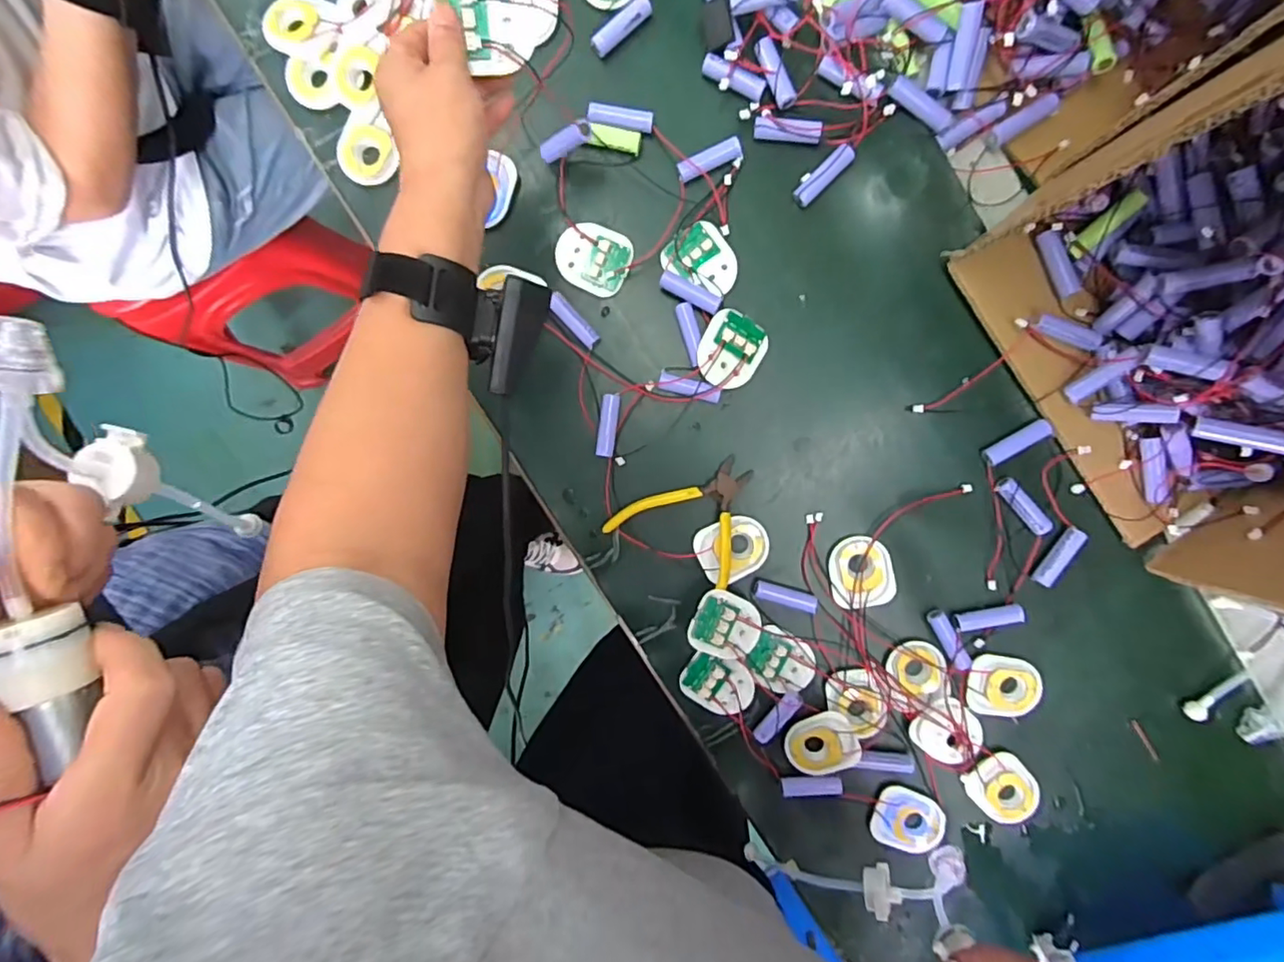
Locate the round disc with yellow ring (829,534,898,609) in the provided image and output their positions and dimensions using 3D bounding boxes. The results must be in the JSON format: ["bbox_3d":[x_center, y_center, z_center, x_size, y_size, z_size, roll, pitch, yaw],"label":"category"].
[{"bbox_3d":[0.178,0.073,0.475,0.049,0.006,0.058,-7,95,4],"label":"round disc with yellow ring"}]

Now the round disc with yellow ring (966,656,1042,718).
[{"bbox_3d":[0.296,0.168,0.480,0.062,0.008,0.050,8,96,3],"label":"round disc with yellow ring"}]

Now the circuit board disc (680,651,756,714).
[{"bbox_3d":[0.065,0.167,0.486,0.059,0.015,0.046,27,97,1],"label":"circuit board disc"}]

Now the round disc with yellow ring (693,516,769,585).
[{"bbox_3d":[0.073,0.056,0.477,0.058,0.011,0.047,-23,94,6],"label":"round disc with yellow ring"}]

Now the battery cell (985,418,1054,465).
[{"bbox_3d":[0.290,-0.029,0.452,0.049,0.011,0.013,-33,93,6],"label":"battery cell"}]

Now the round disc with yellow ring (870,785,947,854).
[{"bbox_3d":[0.224,0.286,0.493,0.054,0.013,0.046,14,97,2],"label":"round disc with yellow ring"}]

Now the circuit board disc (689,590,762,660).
[{"bbox_3d":[0.066,0.113,0.456,0.056,0.011,0.049,22,86,-15],"label":"circuit board disc"}]

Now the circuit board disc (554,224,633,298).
[{"bbox_3d":[-0.038,-0.176,0.460,0.057,0.011,0.050,30,97,0],"label":"circuit board disc"}]

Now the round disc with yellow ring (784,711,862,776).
[{"bbox_3d":[0.151,0.219,0.488,0.058,0.013,0.049,-15,95,5],"label":"round disc with yellow ring"}]

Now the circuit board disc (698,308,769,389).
[{"bbox_3d":[0.070,-0.102,0.459,0.048,0.018,0.058,25,97,1],"label":"circuit board disc"}]

